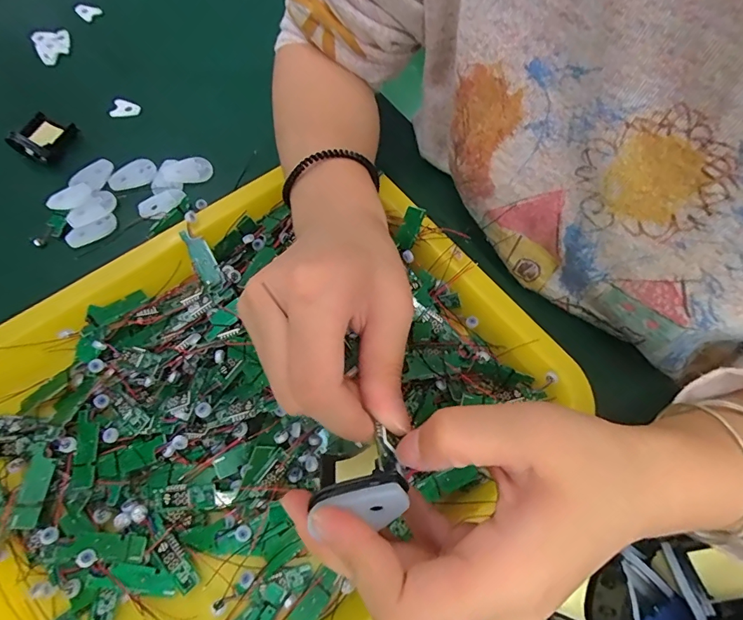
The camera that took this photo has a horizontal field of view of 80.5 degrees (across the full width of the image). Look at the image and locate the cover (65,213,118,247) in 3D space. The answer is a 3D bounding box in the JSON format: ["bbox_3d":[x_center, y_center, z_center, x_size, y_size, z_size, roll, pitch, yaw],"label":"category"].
[{"bbox_3d":[-0.203,-0.056,0.320,0.037,0.006,0.013,-29,70,-14],"label":"cover"}]

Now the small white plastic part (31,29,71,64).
[{"bbox_3d":[-0.287,-0.240,0.398,0.029,0.012,0.037,-30,70,-14],"label":"small white plastic part"}]

